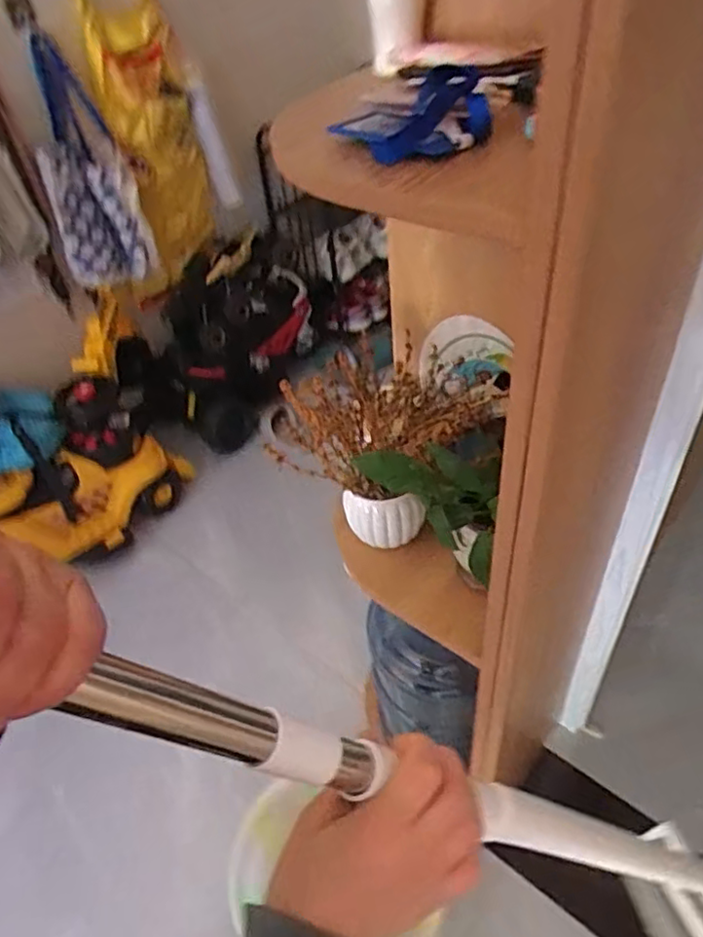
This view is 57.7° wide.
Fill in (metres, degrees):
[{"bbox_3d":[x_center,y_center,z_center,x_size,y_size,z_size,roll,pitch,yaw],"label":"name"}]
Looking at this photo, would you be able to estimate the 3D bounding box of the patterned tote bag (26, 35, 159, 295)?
[{"bbox_3d":[-0.630,-0.681,1.520,0.207,0.503,0.174,-19,46,-11],"label":"patterned tote bag"}]

